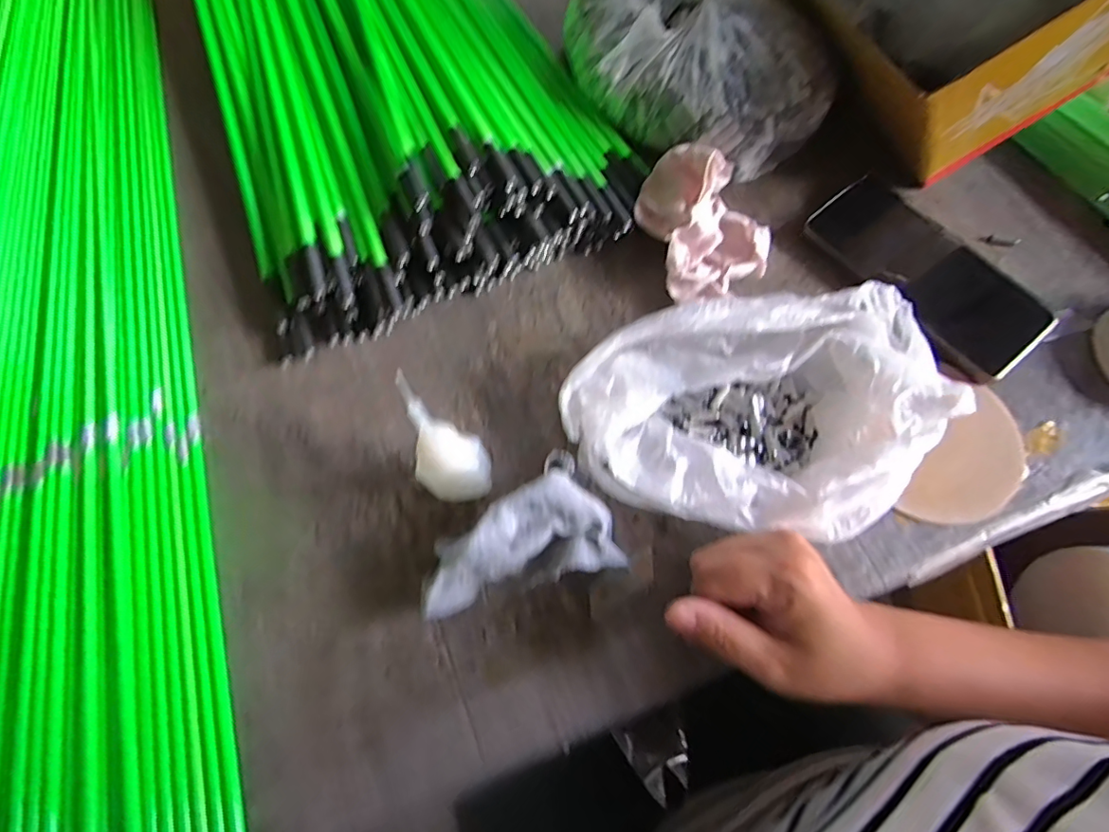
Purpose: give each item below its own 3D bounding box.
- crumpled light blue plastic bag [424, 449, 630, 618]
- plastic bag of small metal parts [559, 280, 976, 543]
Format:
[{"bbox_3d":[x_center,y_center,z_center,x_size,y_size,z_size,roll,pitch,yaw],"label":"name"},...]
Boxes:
[{"bbox_3d":[-0.023,0.064,0.297,0.109,0.054,0.068,-14,70,-5],"label":"crumpled light blue plastic bag"},{"bbox_3d":[0.117,0.003,0.316,0.219,0.059,0.134,-3,69,-1],"label":"plastic bag of small metal parts"}]

